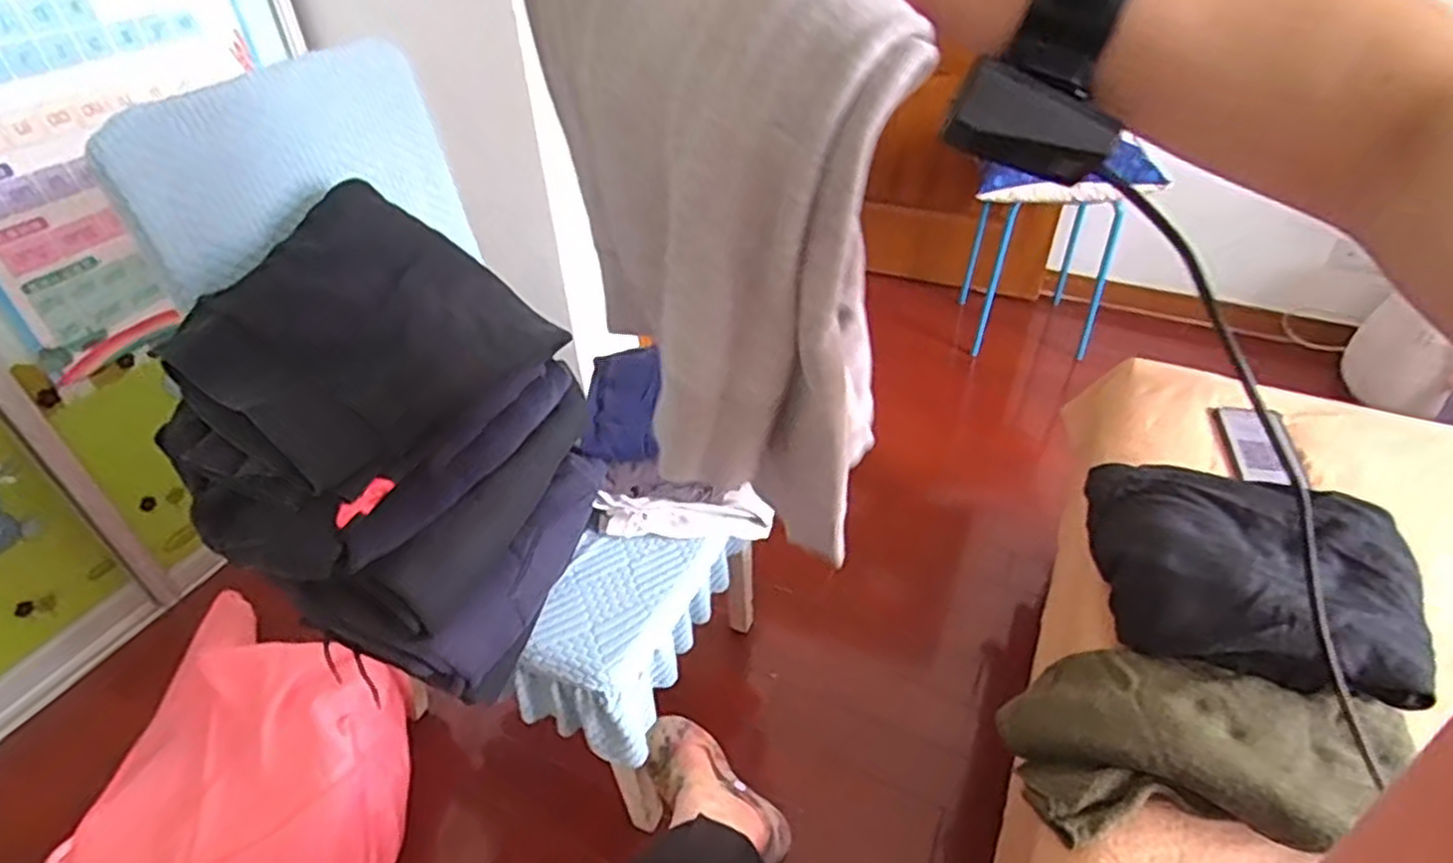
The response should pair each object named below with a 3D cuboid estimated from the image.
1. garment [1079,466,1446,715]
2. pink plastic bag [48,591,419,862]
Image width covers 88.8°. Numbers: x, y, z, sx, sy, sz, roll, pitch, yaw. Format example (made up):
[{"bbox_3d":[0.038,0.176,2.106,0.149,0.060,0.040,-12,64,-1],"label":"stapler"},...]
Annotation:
[{"bbox_3d":[0.524,0.140,0.766,0.284,0.095,0.215,21,45,25],"label":"garment"},{"bbox_3d":[-0.700,0.543,0.980,0.457,0.174,0.467,17,43,20],"label":"pink plastic bag"}]

